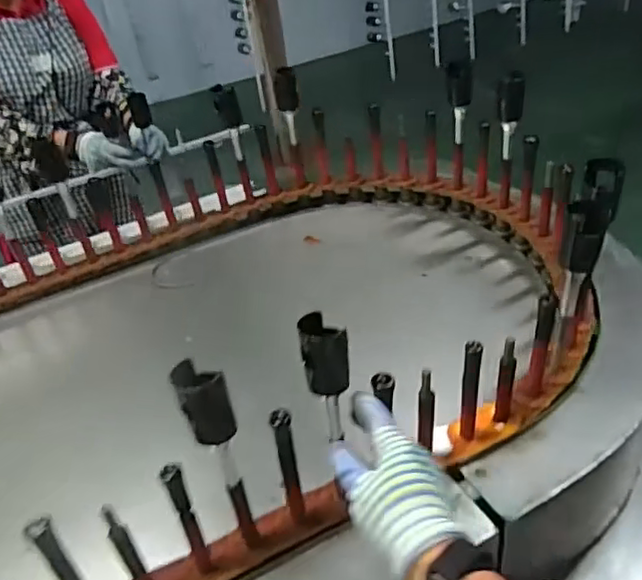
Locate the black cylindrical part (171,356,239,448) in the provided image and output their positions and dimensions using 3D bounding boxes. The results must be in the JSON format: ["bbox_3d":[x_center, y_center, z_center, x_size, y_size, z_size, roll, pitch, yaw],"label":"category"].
[{"bbox_3d":[-0.094,0.089,0.504,0.036,0.053,0.046,-21,37,-18],"label":"black cylindrical part"}]

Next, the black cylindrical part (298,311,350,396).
[{"bbox_3d":[0.004,0.054,0.544,0.039,0.057,0.049,-9,35,-1],"label":"black cylindrical part"}]

